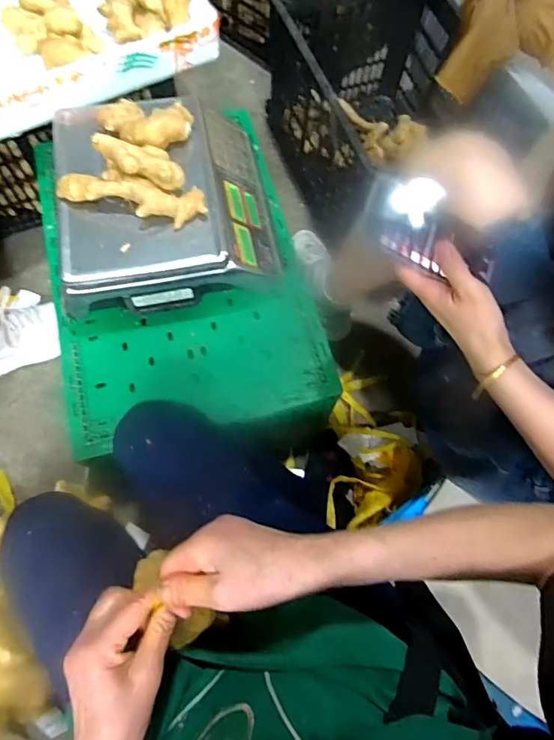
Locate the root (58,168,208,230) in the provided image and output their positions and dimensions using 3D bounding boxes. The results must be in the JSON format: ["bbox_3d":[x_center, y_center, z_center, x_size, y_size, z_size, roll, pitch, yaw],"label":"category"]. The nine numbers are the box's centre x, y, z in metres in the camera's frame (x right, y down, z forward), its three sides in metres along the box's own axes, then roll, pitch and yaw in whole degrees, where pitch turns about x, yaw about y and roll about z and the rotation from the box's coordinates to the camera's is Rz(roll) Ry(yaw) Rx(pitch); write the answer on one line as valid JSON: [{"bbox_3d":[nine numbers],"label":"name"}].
[{"bbox_3d":[-0.196,-0.239,0.636,0.189,0.034,0.052,8,69,0],"label":"root"}]

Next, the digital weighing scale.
[{"bbox_3d":[-0.163,-0.265,0.721,0.317,0.103,0.332,-6,70,-5],"label":"digital weighing scale"}]

